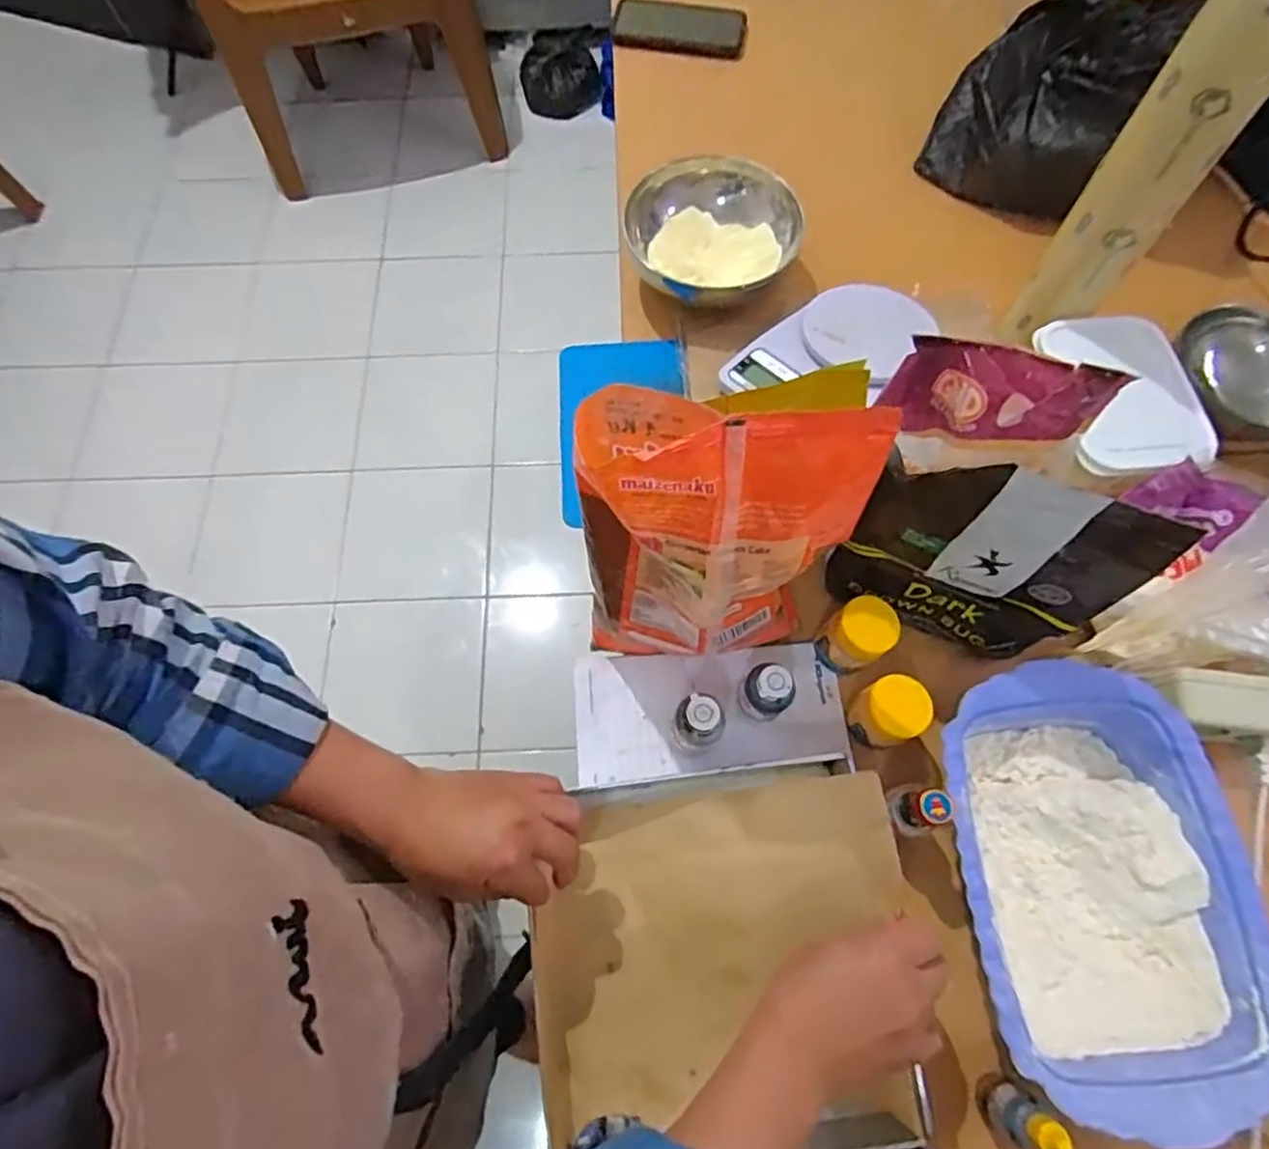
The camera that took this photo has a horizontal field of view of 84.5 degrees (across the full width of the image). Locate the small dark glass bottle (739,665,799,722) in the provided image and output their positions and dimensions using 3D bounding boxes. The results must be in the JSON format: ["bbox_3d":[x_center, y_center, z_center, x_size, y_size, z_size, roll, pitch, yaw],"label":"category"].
[{"bbox_3d":[0.095,0.089,0.512,0.036,0.075,0.029,35,73,15],"label":"small dark glass bottle"}]

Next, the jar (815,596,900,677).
[{"bbox_3d":[0.172,0.049,0.537,0.049,0.061,0.042,-37,71,-12],"label":"jar"}]

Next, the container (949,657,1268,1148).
[{"bbox_3d":[0.302,0.200,0.465,0.169,0.064,0.262,-4,68,0],"label":"container"}]

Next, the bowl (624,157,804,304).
[{"bbox_3d":[0.077,-0.332,0.689,0.157,0.060,0.159,-1,68,2],"label":"bowl"}]

